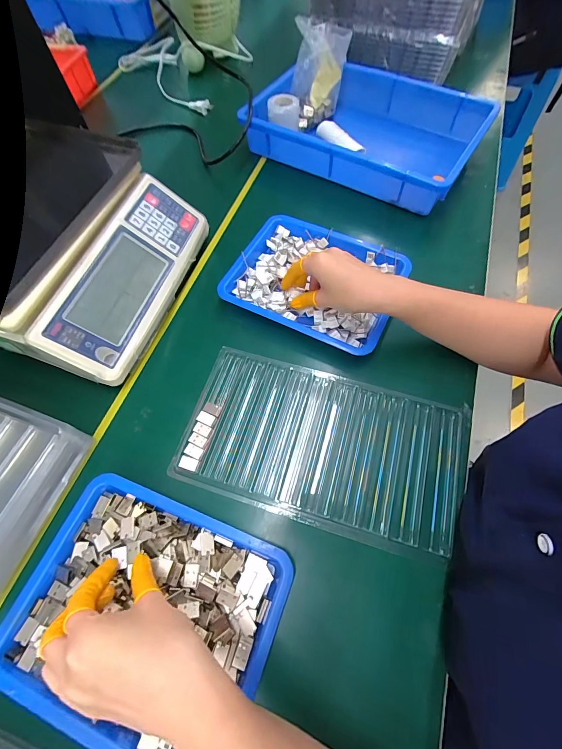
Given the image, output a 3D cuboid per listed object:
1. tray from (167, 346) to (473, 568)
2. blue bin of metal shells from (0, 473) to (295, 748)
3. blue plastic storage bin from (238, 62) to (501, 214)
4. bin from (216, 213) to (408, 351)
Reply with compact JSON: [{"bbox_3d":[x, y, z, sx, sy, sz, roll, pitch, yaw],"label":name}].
[{"bbox_3d":[0.045,0.075,0.359,0.295,0.025,0.162,16,66,8],"label":"tray"},{"bbox_3d":[-0.119,0.205,0.283,0.221,0.032,0.175,18,61,12],"label":"blue bin of metal shells"},{"bbox_3d":[0.140,-0.421,0.573,0.370,0.081,0.242,30,68,14],"label":"blue plastic storage bin"},{"bbox_3d":[0.042,-0.128,0.439,0.218,0.039,0.168,23,61,14],"label":"bin"}]

